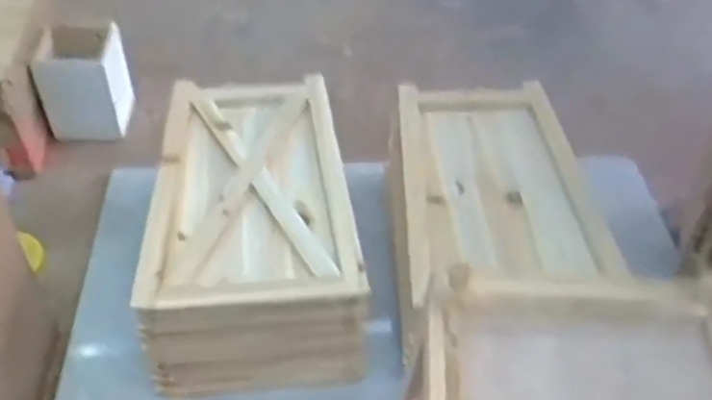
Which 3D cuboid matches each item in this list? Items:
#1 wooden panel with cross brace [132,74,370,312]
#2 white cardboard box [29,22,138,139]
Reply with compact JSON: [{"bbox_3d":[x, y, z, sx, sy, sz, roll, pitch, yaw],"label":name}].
[{"bbox_3d":[-0.125,-0.027,0.897,0.231,0.027,0.375,-4,46,-6],"label":"wooden panel with cross brace"},{"bbox_3d":[-0.421,-0.184,1.171,0.120,0.133,0.121,1,46,-1],"label":"white cardboard box"}]

